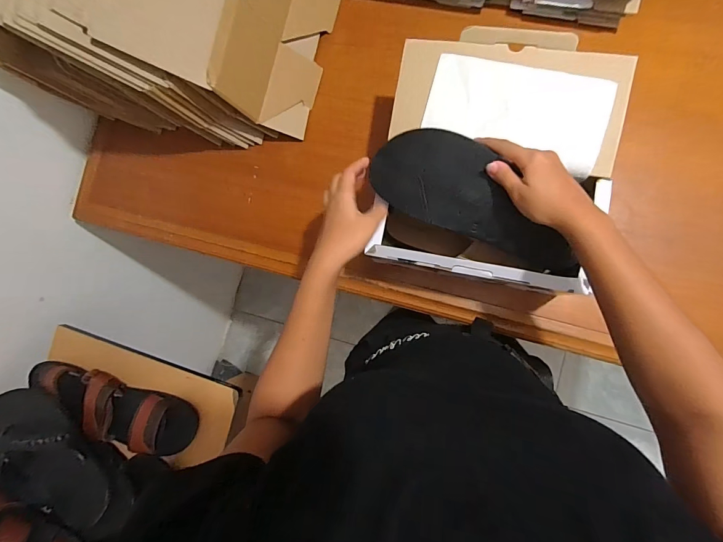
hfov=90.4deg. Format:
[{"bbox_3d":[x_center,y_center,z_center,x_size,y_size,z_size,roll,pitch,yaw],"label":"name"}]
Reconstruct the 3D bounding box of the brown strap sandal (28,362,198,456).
[{"bbox_3d":[-0.453,0.227,0.631,0.324,0.069,0.098,22,89,10],"label":"brown strap sandal"}]

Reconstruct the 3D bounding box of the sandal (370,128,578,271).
[{"bbox_3d":[0.138,-0.085,0.439,0.254,0.033,0.102,33,113,5],"label":"sandal"}]

